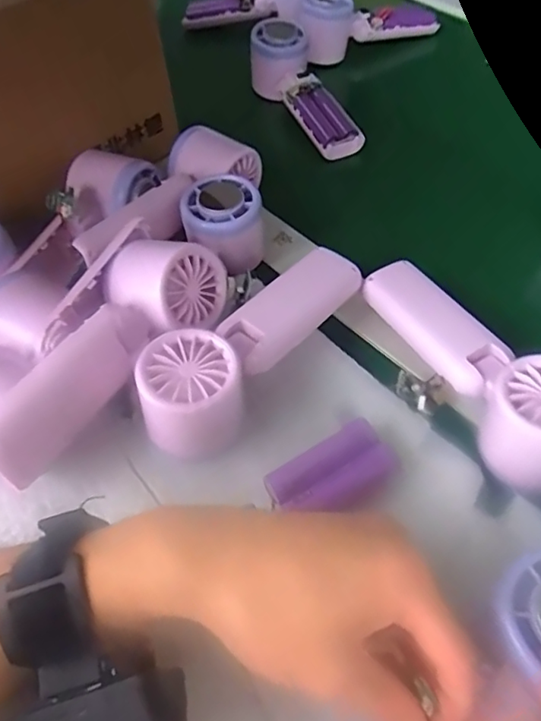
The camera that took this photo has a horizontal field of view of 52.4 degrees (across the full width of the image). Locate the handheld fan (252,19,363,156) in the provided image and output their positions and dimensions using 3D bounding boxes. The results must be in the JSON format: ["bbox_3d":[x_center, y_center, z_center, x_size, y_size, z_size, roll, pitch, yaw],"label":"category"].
[{"bbox_3d":[0.030,-0.266,0.535,0.060,0.043,0.183,-25,71,-13],"label":"handheld fan"}]

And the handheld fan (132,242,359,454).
[{"bbox_3d":[-0.009,-0.013,0.322,0.055,0.052,0.174,36,65,25],"label":"handheld fan"}]

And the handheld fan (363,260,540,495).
[{"bbox_3d":[0.117,-0.006,0.320,0.064,0.044,0.167,-21,56,-10],"label":"handheld fan"}]

